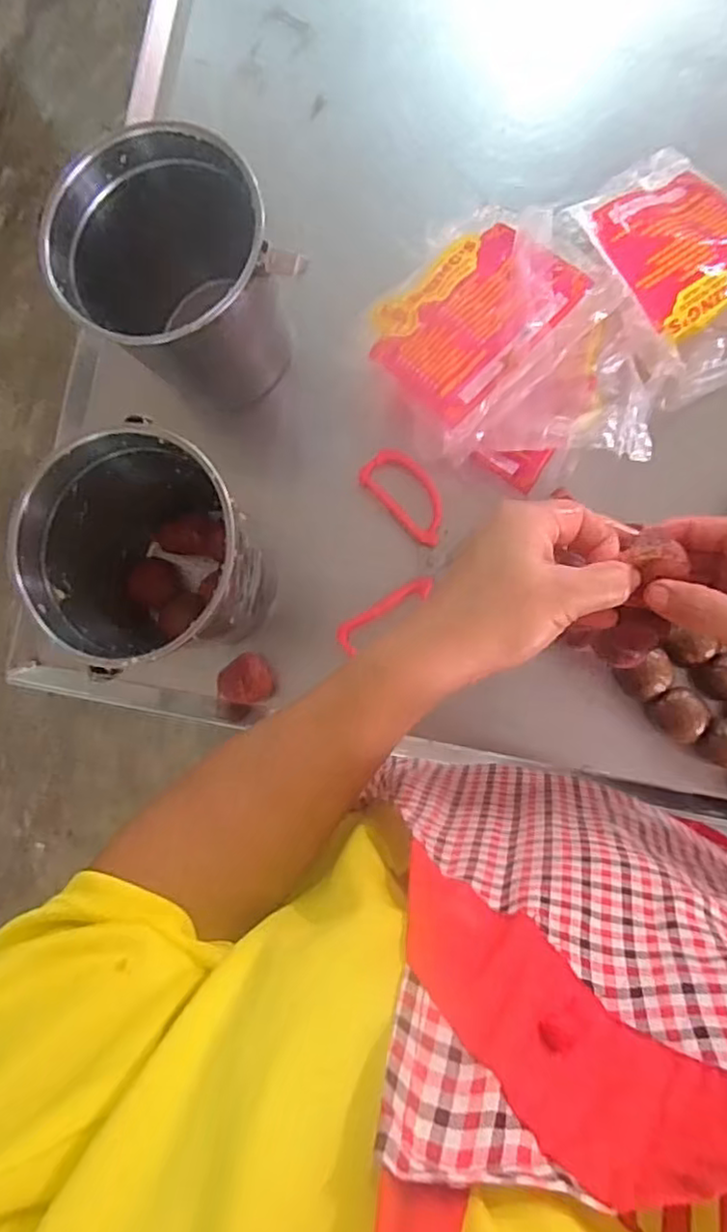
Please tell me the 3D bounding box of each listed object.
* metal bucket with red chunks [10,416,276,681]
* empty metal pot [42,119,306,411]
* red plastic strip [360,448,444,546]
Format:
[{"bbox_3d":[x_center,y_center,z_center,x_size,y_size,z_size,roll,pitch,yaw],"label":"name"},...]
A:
[{"bbox_3d":[-0.130,-0.038,0.433,0.128,0.138,0.127,-1,85,7],"label":"metal bucket with red chunks"},{"bbox_3d":[-0.115,-0.218,0.443,0.120,0.138,0.124,-1,85,7],"label":"empty metal pot"},{"bbox_3d":[0.034,-0.090,0.483,0.039,0.006,0.078,-44,81,2],"label":"red plastic strip"}]

